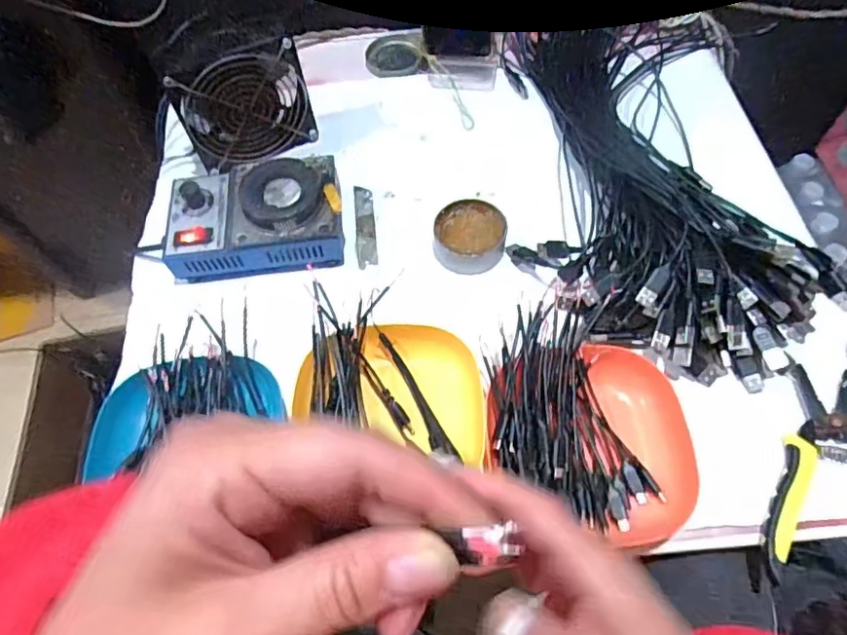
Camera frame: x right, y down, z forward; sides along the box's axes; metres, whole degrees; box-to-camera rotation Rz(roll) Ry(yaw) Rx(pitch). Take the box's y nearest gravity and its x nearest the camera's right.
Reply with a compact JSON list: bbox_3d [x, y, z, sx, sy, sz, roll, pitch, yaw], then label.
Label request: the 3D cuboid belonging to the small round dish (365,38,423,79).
[{"bbox_3d":[-0.034,-0.298,0.650,0.062,0.008,0.055,5,63,6],"label":"small round dish"}]

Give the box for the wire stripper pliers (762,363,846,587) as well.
[{"bbox_3d":[0.286,0.107,0.394,0.110,0.012,0.156,3,62,5],"label":"wire stripper pliers"}]

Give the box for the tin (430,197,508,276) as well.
[{"bbox_3d":[0.042,-0.073,0.509,0.062,0.026,0.065,-1,62,3],"label":"tin"}]

